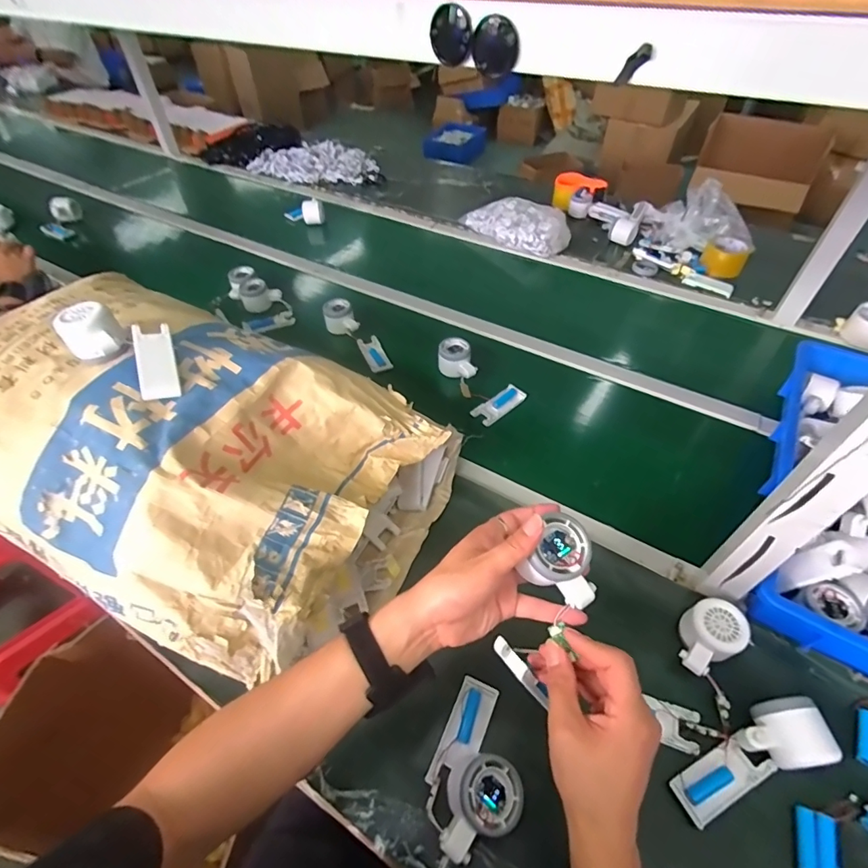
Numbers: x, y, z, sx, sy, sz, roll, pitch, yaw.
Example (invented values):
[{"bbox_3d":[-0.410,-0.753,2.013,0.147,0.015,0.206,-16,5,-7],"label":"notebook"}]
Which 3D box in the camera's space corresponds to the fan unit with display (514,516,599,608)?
[{"bbox_3d":[0.116,0.113,0.413,0.069,0.043,0.064,31,64,4],"label":"fan unit with display"}]

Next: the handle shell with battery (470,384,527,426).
[{"bbox_3d":[0.112,-0.050,0.808,0.105,0.011,0.040,-36,57,-27],"label":"handle shell with battery"}]

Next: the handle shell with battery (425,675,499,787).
[{"bbox_3d":[0.031,0.311,0.481,0.040,0.024,0.103,20,52,17],"label":"handle shell with battery"}]

